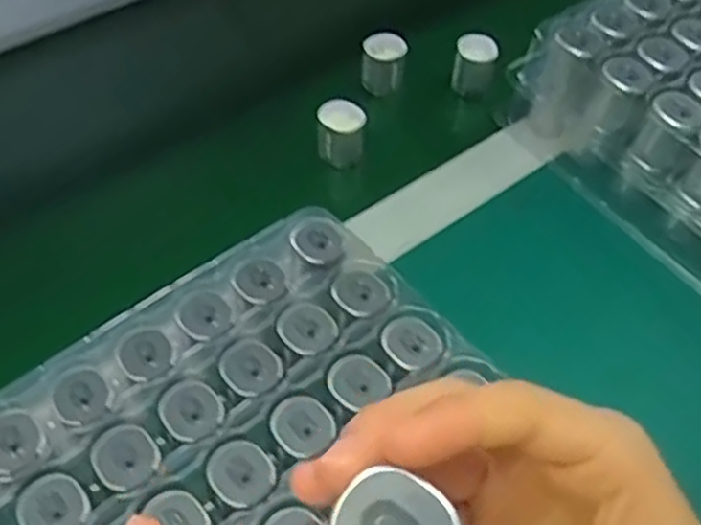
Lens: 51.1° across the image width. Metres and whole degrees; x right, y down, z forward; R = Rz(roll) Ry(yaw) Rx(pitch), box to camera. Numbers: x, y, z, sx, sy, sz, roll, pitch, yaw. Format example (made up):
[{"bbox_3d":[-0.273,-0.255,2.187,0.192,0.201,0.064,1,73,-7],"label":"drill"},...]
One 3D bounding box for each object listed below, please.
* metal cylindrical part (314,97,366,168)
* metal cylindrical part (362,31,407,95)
[{"bbox_3d":[-0.006,-0.089,0.501,0.031,0.036,0.027,3,53,-1],"label":"metal cylindrical part"},{"bbox_3d":[0.024,-0.148,0.549,0.031,0.038,0.025,8,53,3],"label":"metal cylindrical part"}]

